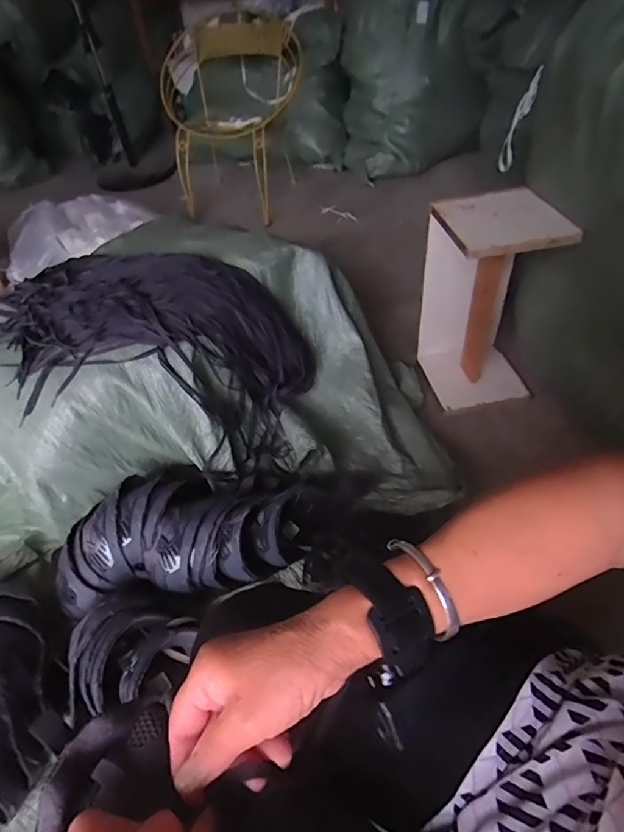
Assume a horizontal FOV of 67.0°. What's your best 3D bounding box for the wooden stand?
[{"bbox_3d":[0.378,-0.214,1.026,0.233,0.443,0.194,-11,47,-5],"label":"wooden stand"}]

